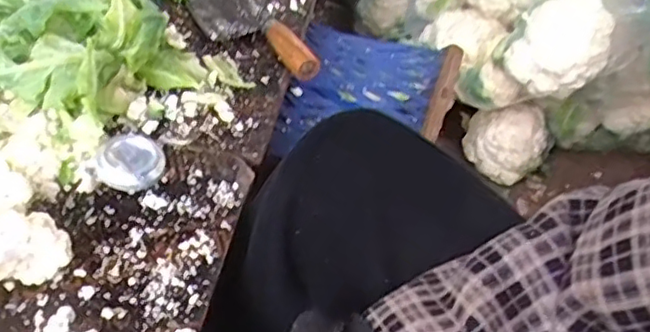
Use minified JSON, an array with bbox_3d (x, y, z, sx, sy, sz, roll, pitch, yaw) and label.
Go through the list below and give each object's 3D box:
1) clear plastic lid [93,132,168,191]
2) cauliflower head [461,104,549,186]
[{"bbox_3d":[-0.186,-0.005,0.612,0.060,0.013,0.061,34,57,-7],"label":"clear plastic lid"},{"bbox_3d":[0.312,-0.042,1.087,0.139,0.115,0.091,12,49,5],"label":"cauliflower head"}]

